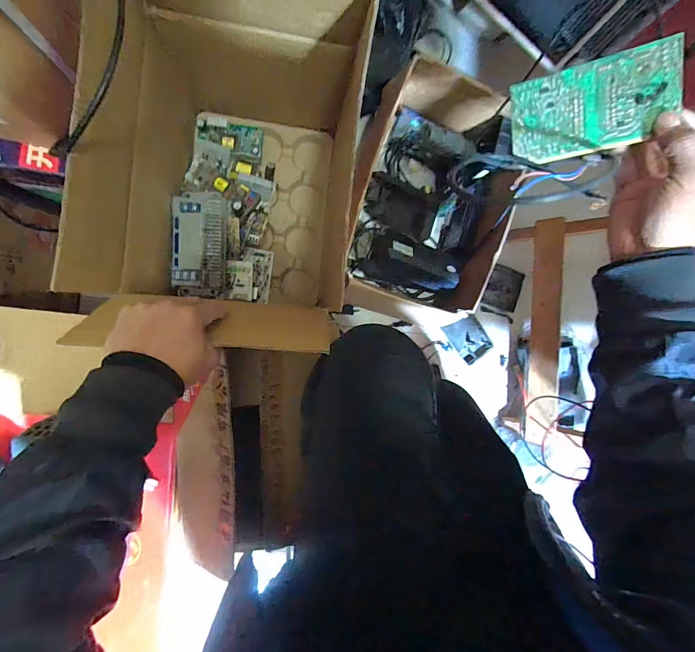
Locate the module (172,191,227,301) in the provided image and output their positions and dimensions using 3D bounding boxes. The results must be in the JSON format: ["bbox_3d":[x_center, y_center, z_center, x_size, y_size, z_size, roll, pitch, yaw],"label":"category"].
[{"bbox_3d":[-0.256,-0.142,0.642,0.089,0.038,0.182,2,93,-9],"label":"module"}]

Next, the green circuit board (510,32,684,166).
[{"bbox_3d":[0.232,-0.209,0.357,0.134,0.005,0.080,-2,103,30],"label":"green circuit board"}]

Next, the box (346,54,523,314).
[{"bbox_3d":[0.163,-0.248,0.741,0.242,0.185,0.389,9,92,-10],"label":"box"}]

